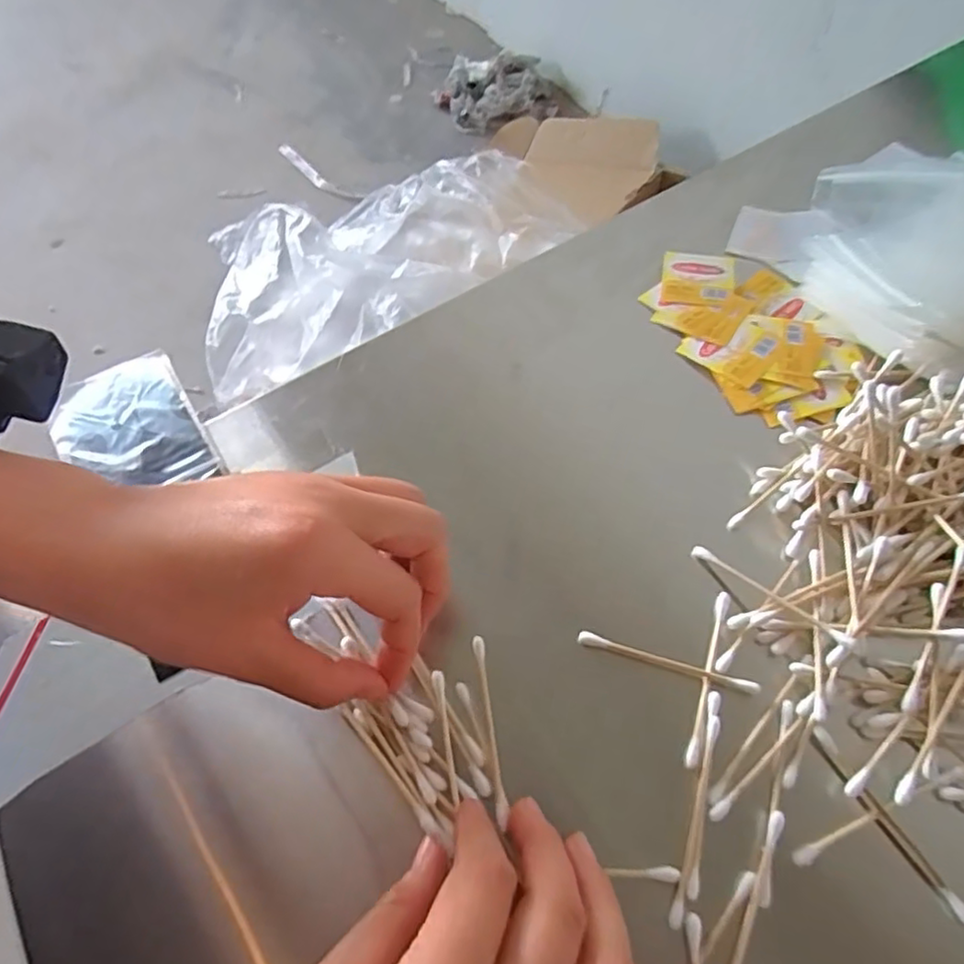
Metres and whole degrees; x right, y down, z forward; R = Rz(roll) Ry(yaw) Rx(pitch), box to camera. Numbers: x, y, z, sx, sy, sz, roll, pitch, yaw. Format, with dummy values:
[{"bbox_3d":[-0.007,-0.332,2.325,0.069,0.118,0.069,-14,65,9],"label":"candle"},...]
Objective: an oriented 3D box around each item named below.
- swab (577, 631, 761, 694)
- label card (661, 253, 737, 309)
[{"bbox_3d":[0.075,0.073,0.263,0.072,0.005,0.005,14,63,10],"label":"swab"},{"bbox_3d":[0.120,-0.113,0.360,0.038,0.004,0.039,10,62,8],"label":"label card"}]

